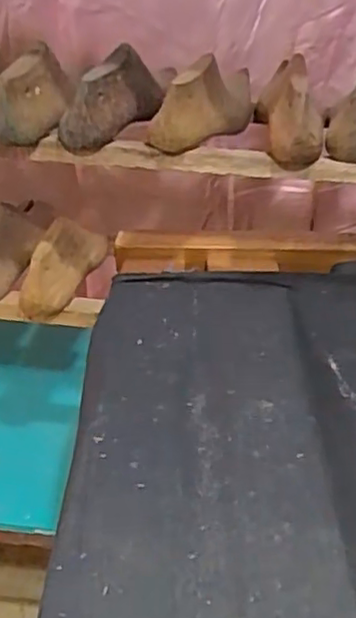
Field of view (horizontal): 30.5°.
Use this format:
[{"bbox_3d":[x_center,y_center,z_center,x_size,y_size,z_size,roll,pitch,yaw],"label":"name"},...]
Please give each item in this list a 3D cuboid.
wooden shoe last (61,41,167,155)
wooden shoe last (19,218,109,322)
[{"bbox_3d":[-0.069,-0.223,0.694,0.056,0.074,0.146,21,39,22],"label":"wooden shoe last"},{"bbox_3d":[-0.138,-0.064,0.824,0.055,0.081,0.176,12,37,14],"label":"wooden shoe last"}]

